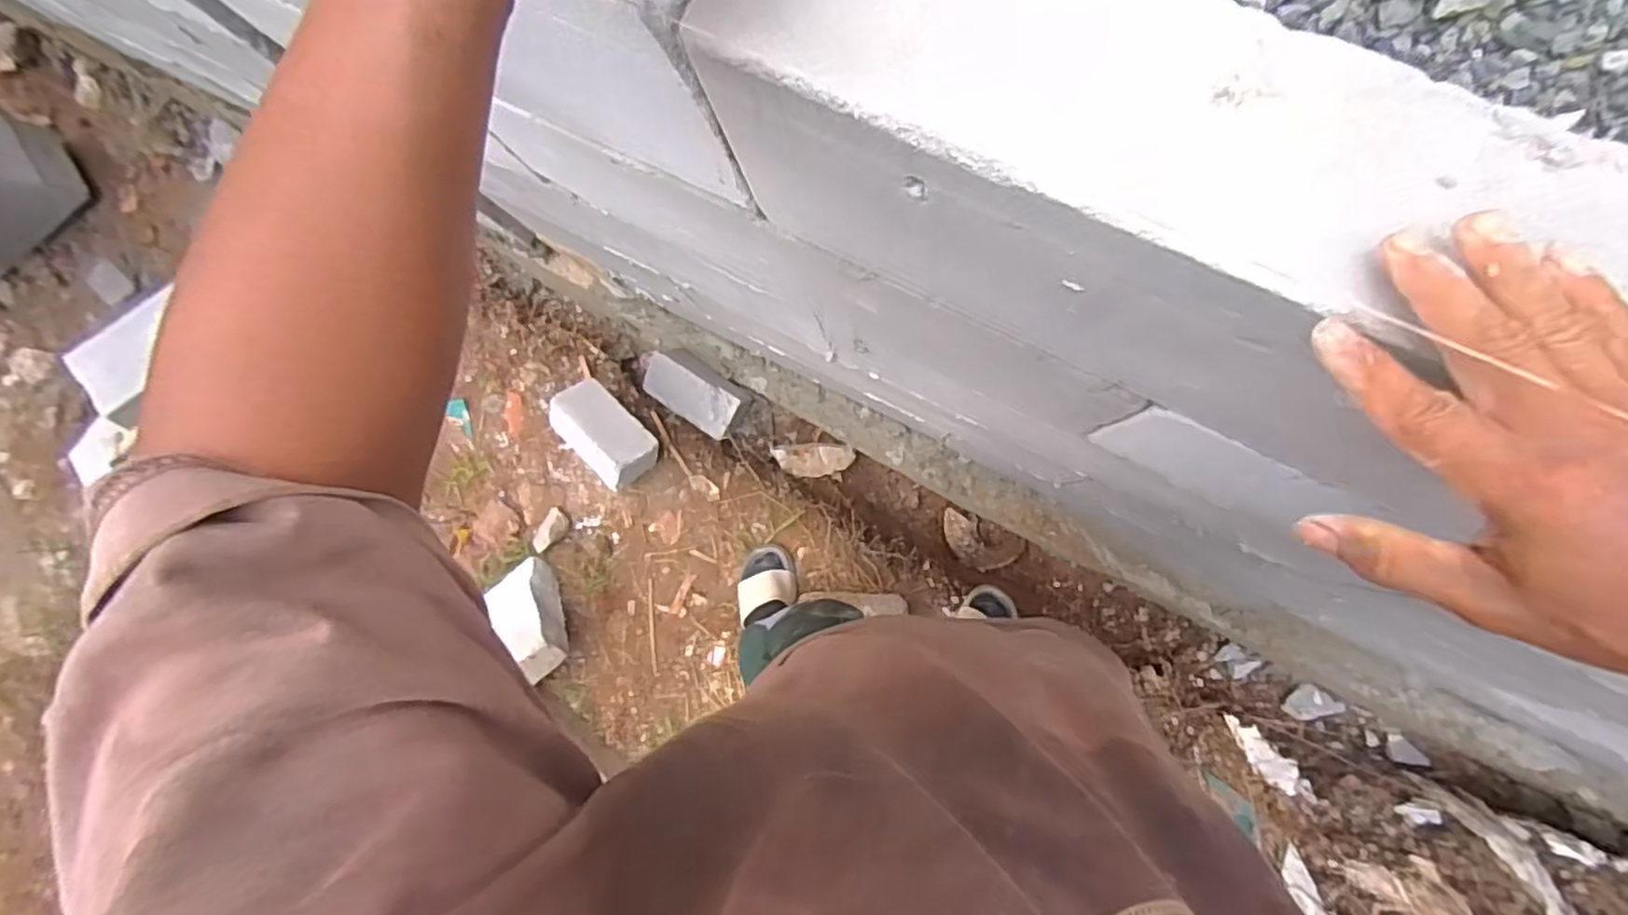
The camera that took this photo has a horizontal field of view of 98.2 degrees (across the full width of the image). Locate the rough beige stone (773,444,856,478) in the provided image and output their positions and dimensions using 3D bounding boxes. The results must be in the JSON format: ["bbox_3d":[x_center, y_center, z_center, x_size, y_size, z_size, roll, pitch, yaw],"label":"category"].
[{"bbox_3d":[-0.001,0.006,1.456,0.173,0.036,0.070,0,85,-8],"label":"rough beige stone"}]

